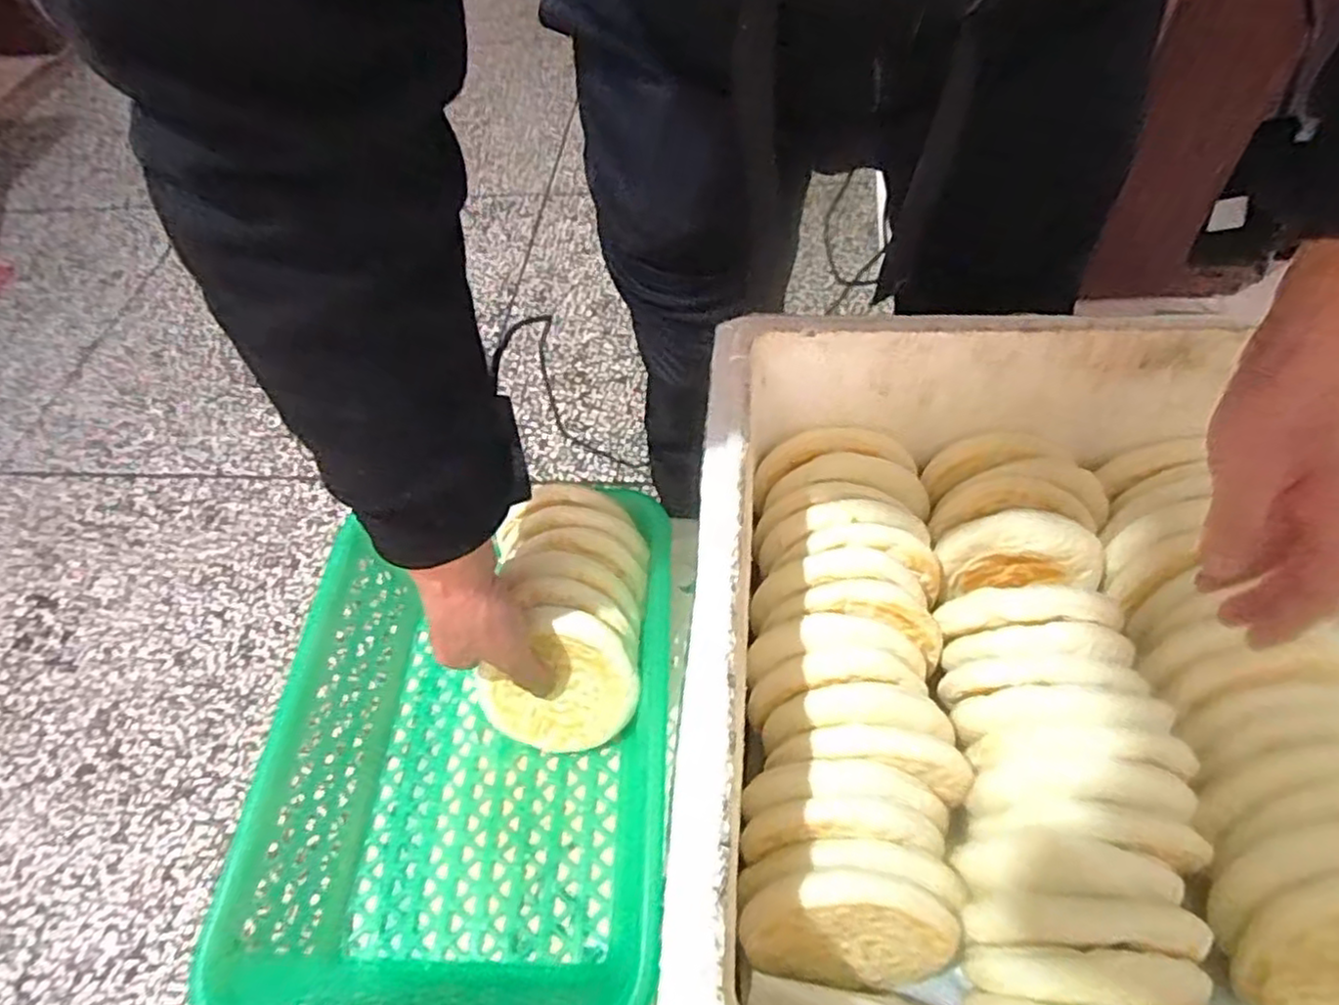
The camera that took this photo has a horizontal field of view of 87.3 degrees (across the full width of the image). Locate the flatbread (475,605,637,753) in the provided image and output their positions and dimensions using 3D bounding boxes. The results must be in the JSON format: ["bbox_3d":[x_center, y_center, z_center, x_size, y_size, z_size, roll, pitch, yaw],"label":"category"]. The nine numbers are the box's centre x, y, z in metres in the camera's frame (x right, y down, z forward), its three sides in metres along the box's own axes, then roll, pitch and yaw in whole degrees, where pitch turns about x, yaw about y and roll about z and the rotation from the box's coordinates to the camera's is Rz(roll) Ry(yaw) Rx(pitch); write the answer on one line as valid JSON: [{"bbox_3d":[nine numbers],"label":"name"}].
[{"bbox_3d":[-0.077,0.138,0.515,0.104,0.118,0.019,34,18,-12],"label":"flatbread"}]

